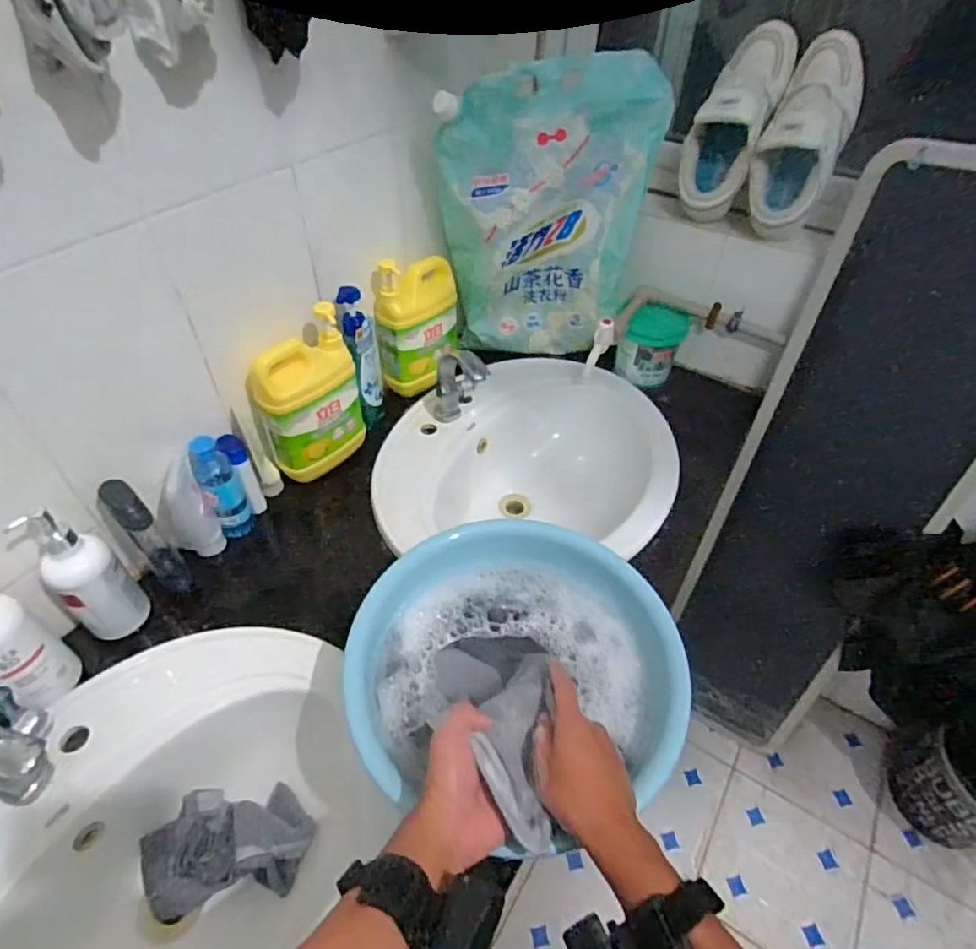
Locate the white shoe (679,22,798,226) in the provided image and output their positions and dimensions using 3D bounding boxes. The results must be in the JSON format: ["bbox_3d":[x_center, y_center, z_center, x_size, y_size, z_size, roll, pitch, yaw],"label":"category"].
[{"bbox_3d":[0.368,-0.536,0.858,0.100,0.263,0.127,28,17,23],"label":"white shoe"}]

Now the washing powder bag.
[{"bbox_3d":[0.096,-0.407,0.959,0.344,0.448,0.095,-2,46,-4],"label":"washing powder bag"}]

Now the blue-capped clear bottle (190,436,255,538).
[{"bbox_3d":[-0.355,0.024,0.773,0.045,0.162,0.045,-29,53,-26],"label":"blue-capped clear bottle"}]

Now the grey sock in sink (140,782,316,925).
[{"bbox_3d":[-0.288,0.403,0.633,0.184,0.069,0.115,-6,46,-8],"label":"grey sock in sink"}]

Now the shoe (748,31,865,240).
[{"bbox_3d":[0.459,-0.493,0.826,0.109,0.263,0.118,22,17,19],"label":"shoe"}]

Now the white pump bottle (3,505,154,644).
[{"bbox_3d":[-0.457,0.113,0.648,0.061,0.182,0.069,29,52,25],"label":"white pump bottle"}]

